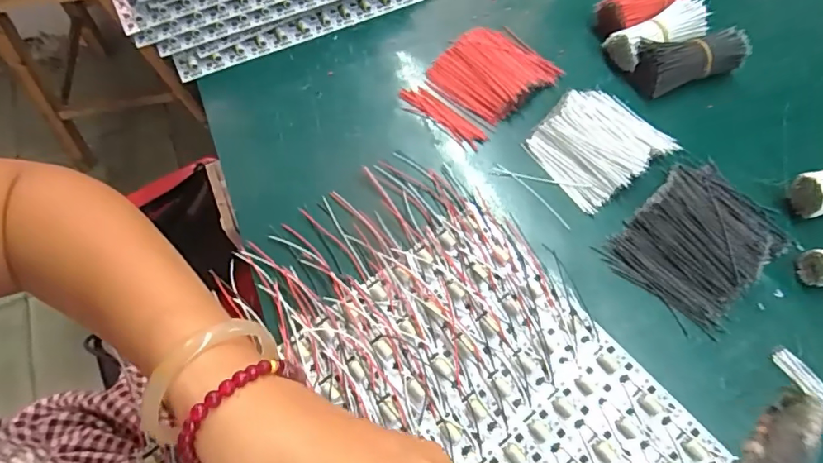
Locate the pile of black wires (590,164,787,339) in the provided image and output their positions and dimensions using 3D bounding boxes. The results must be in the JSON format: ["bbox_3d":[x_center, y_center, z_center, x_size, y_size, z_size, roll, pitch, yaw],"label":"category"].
[{"bbox_3d":[0.222,0.005,0.383,0.125,0.017,0.094,-39,68,-17],"label":"pile of black wires"}]

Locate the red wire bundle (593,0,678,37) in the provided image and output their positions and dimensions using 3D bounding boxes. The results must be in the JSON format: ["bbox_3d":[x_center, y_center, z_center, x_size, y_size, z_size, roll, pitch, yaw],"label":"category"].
[{"bbox_3d":[0.229,-0.220,0.490,0.094,0.035,0.043,-21,64,-9],"label":"red wire bundle"}]

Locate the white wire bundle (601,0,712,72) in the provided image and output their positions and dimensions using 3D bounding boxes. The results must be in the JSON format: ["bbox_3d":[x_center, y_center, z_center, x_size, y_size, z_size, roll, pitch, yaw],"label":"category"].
[{"bbox_3d":[0.232,-0.187,0.465,0.091,0.024,0.042,-25,64,3],"label":"white wire bundle"}]

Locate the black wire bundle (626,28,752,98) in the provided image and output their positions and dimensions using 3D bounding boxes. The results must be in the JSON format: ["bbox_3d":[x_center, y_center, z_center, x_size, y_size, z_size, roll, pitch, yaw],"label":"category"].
[{"bbox_3d":[0.252,-0.156,0.454,0.095,0.038,0.042,-14,63,-6],"label":"black wire bundle"}]

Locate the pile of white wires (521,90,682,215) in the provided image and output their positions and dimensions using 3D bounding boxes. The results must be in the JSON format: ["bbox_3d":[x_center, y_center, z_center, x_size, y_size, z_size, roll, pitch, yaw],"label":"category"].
[{"bbox_3d":[0.161,-0.079,0.426,0.106,0.021,0.091,-33,66,-15],"label":"pile of white wires"}]

